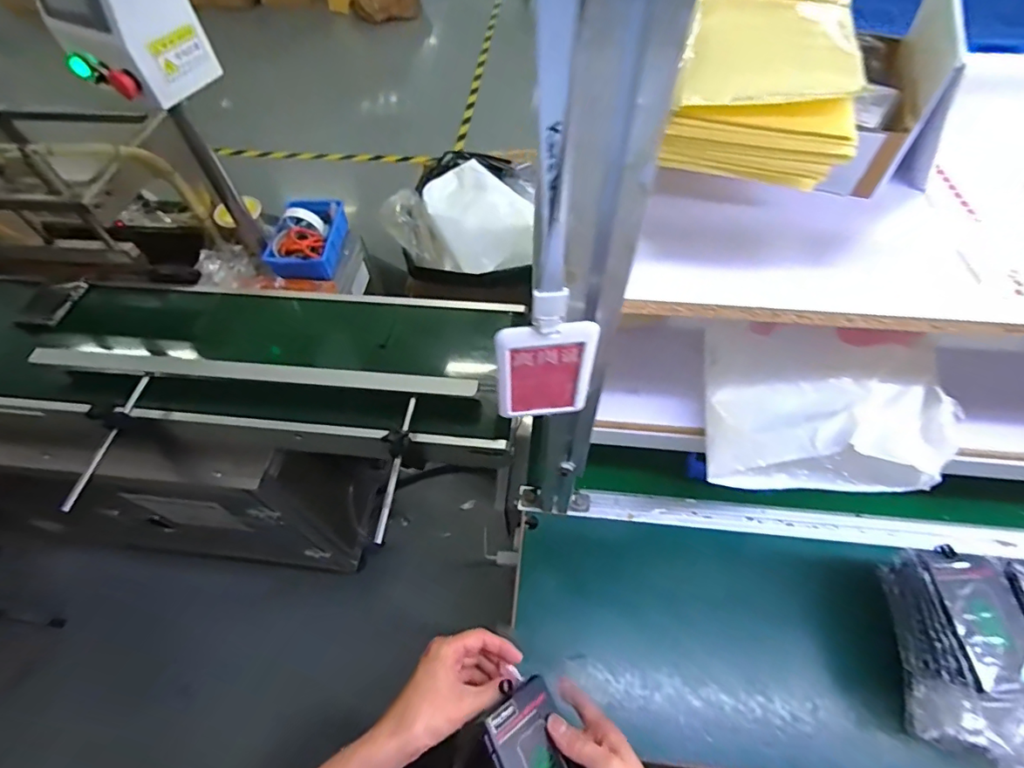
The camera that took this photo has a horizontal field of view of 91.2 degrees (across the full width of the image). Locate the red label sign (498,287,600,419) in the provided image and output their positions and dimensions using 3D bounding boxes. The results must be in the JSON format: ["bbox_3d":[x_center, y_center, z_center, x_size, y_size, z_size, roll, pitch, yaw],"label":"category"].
[{"bbox_3d":[0.025,-0.016,0.354,0.069,0.132,0.008,-8,57,-3],"label":"red label sign"}]

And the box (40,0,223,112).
[{"bbox_3d":[-0.586,-0.551,0.732,0.187,0.218,0.151,31,63,20],"label":"box"}]

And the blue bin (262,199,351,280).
[{"bbox_3d":[-0.459,-0.333,1.116,0.149,0.077,0.201,3,57,4],"label":"blue bin"}]

